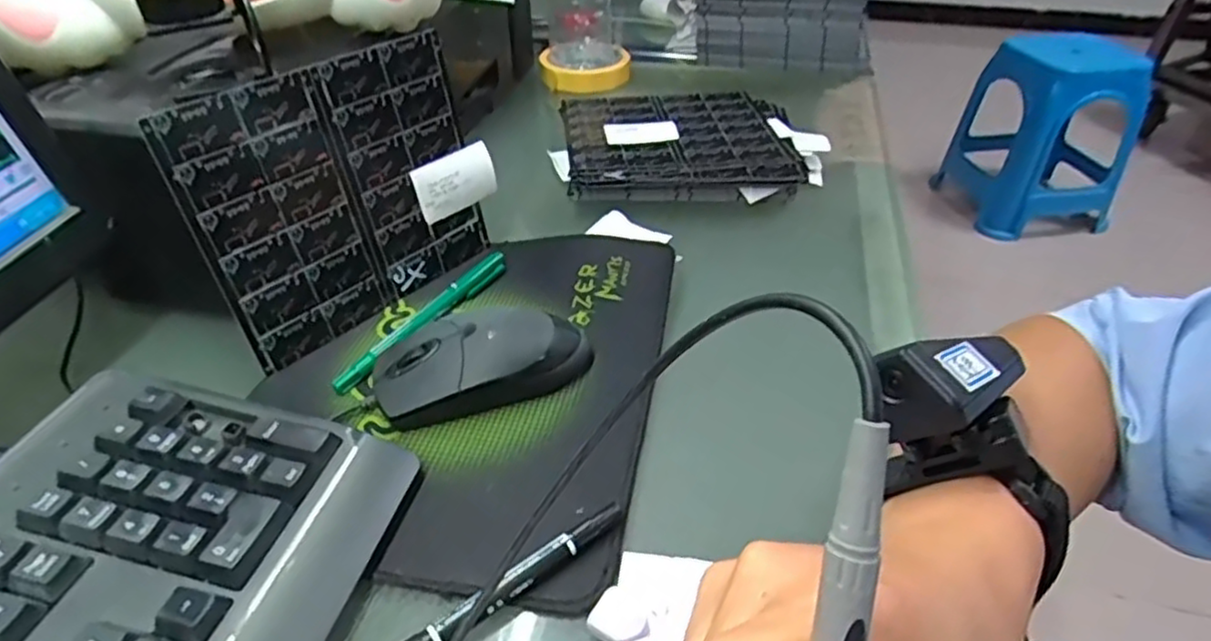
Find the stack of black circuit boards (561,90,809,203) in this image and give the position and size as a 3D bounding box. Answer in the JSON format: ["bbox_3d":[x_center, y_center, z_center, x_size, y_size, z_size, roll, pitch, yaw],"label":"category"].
[{"bbox_3d":[0.058,-0.150,0.563,0.177,0.025,0.153,-1,39,0],"label":"stack of black circuit boards"}]

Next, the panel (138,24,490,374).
[{"bbox_3d":[-0.142,-0.069,0.387,0.004,0.143,0.162,20,43,36],"label":"panel"}]

